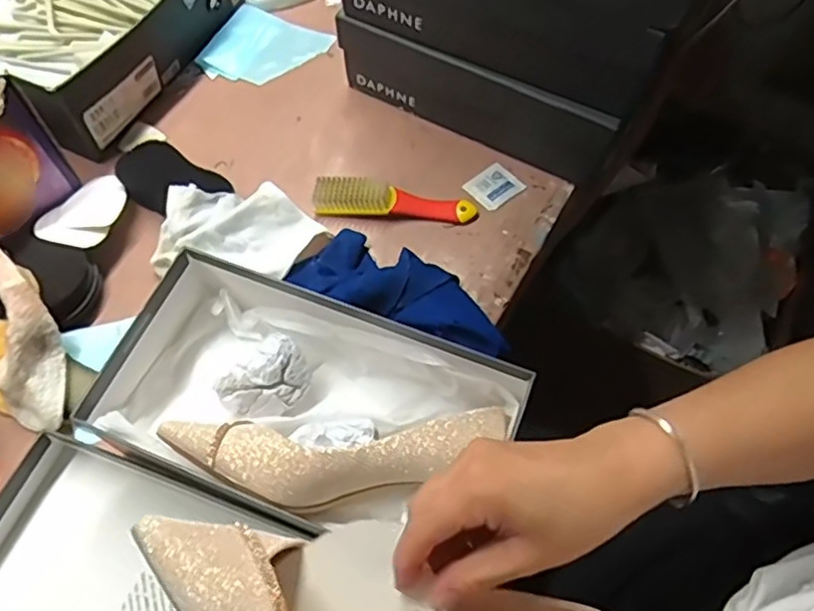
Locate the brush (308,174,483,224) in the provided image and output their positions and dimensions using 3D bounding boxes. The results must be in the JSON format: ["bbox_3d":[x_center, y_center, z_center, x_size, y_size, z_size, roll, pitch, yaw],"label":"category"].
[{"bbox_3d":[-0.013,-0.103,0.637,0.158,0.030,0.036,4,63,2],"label":"brush"}]

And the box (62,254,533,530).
[{"bbox_3d":[-0.077,0.083,0.503,0.295,0.083,0.155,21,65,10],"label":"box"}]

